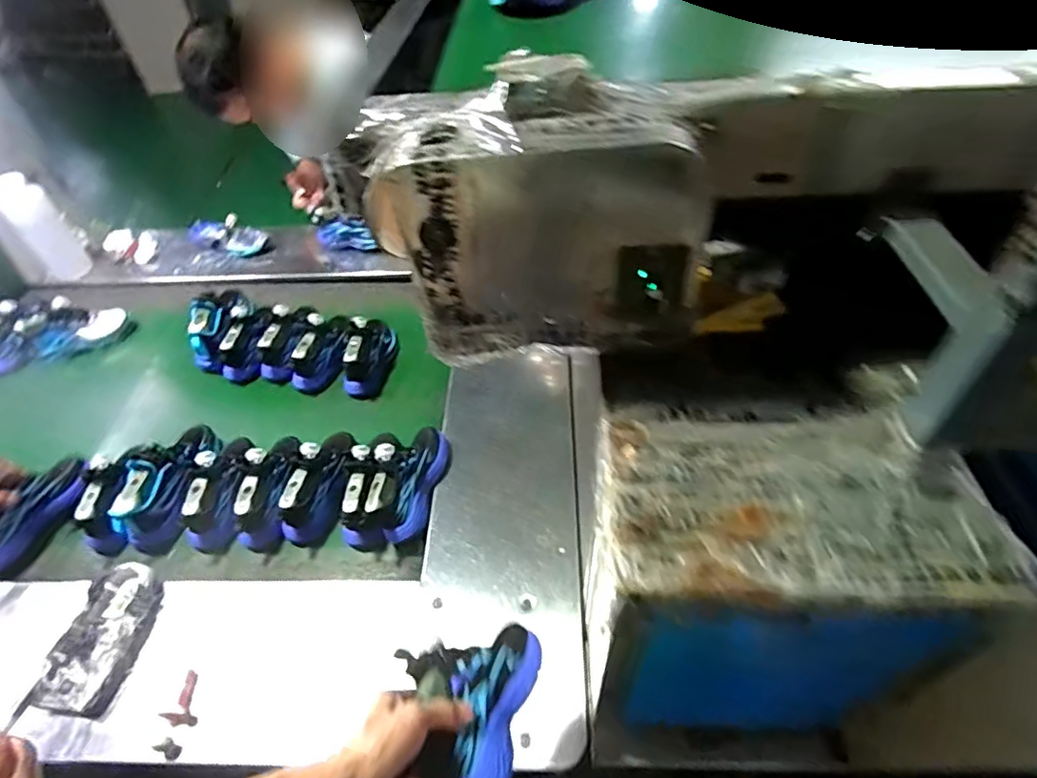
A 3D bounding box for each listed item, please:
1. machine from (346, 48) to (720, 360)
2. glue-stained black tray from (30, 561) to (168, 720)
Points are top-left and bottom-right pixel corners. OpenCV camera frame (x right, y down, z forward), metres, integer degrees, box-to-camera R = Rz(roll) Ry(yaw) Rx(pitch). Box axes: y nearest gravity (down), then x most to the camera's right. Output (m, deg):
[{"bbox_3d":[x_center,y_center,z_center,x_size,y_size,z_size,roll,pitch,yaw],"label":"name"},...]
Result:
[{"bbox_3d":[0.012,-0.150,0.519,0.275,0.227,0.121,-6,48,-1],"label":"machine"},{"bbox_3d":[-0.581,0.347,0.816,0.102,0.048,0.196,7,49,10],"label":"glue-stained black tray"}]

